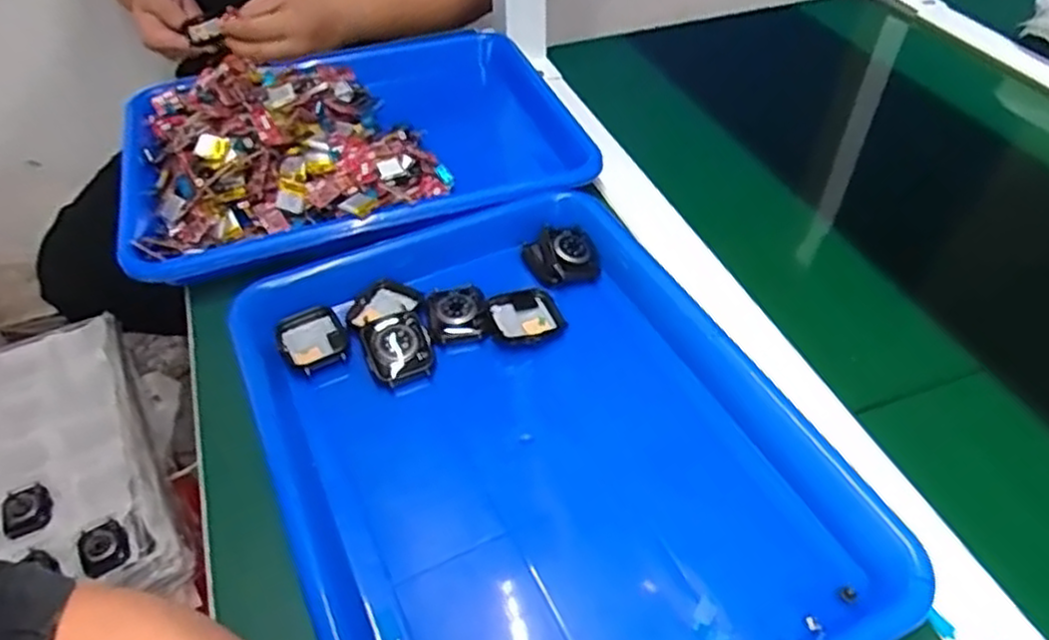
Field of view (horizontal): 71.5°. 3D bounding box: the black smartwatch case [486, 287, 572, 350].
[{"bbox_3d":[0.001,-0.001,0.452,0.045,0.015,0.040,-17,47,-13],"label":"black smartwatch case"}]

